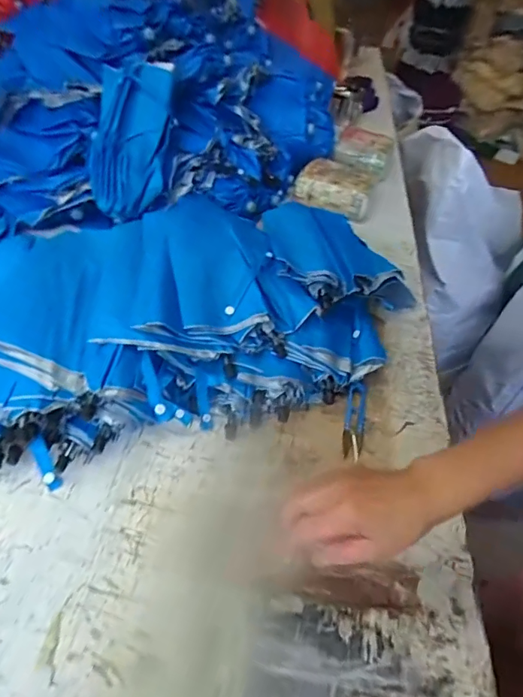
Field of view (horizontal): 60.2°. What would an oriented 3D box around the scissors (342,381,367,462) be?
[{"bbox_3d":[0.124,0.091,0.596,0.026,0.011,0.117,12,51,6],"label":"scissors"}]

